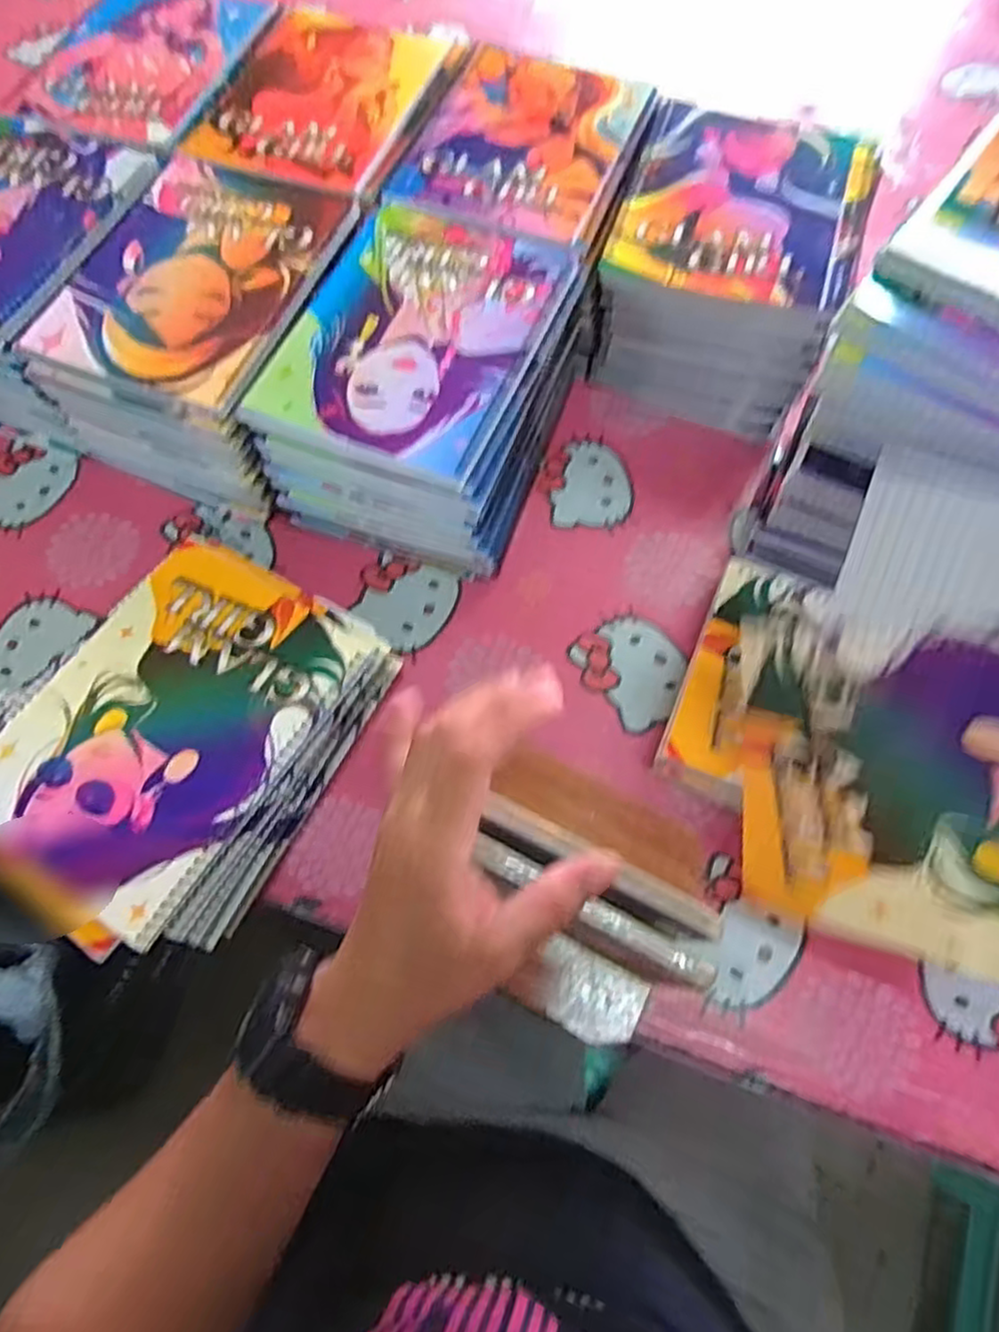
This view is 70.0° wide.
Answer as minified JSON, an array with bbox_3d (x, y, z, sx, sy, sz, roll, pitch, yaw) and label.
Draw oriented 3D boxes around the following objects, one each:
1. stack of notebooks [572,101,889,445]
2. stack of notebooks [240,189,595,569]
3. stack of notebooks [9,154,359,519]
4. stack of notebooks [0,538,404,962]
[{"bbox_3d":[0.173,-0.306,0.550,0.165,0.113,0.194,17,68,8],"label":"stack of notebooks"},{"bbox_3d":[-0.048,-0.195,0.505,0.161,0.108,0.208,19,69,8],"label":"stack of notebooks"},{"bbox_3d":[-0.205,-0.244,0.524,0.160,0.099,0.205,20,69,9],"label":"stack of notebooks"},{"bbox_3d":[-0.191,0.044,0.431,0.173,0.062,0.220,27,70,12],"label":"stack of notebooks"}]

